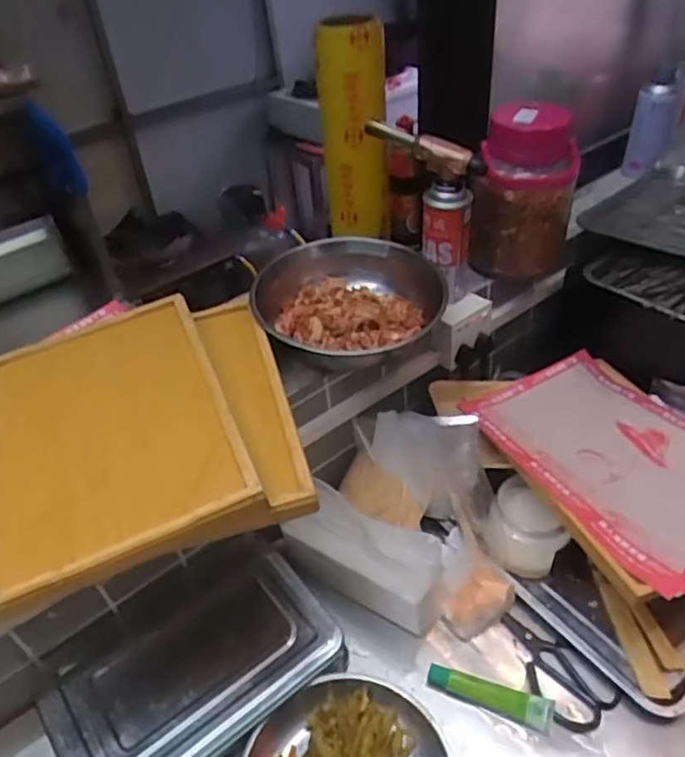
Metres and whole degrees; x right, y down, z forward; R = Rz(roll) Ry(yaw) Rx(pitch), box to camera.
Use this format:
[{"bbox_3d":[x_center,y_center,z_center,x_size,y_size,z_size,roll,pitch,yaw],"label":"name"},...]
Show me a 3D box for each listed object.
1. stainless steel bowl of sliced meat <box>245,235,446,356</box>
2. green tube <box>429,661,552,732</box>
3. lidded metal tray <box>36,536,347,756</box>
[{"bbox_3d":[0.009,-0.111,0.912,0.267,0.064,0.260,-3,41,3],"label":"stainless steel bowl of sliced meat"},{"bbox_3d":[0.175,0.375,0.752,0.145,0.023,0.026,12,44,20],"label":"green tube"},{"bbox_3d":[-0.180,0.351,0.768,0.320,0.064,0.226,-30,46,-25],"label":"lidded metal tray"}]

